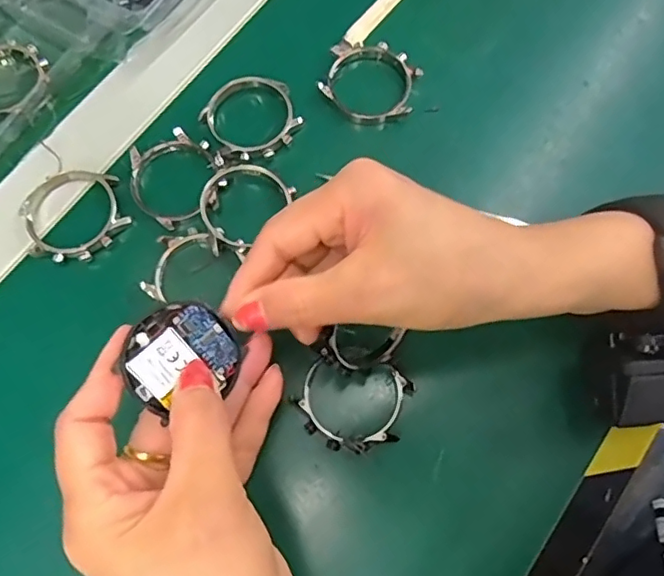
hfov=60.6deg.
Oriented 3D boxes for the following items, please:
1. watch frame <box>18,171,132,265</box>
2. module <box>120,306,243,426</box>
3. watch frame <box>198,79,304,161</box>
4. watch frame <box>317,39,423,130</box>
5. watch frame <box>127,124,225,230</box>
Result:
[{"bbox_3d":[-0.133,-0.037,0.293,0.051,0.008,0.050,-22,74,-7],"label":"watch frame"},{"bbox_3d":[-0.057,0.024,0.216,0.041,0.009,0.033,-26,97,-22],"label":"module"},{"bbox_3d":[-0.043,-0.093,0.308,0.050,0.012,0.046,-33,80,-7],"label":"watch frame"},{"bbox_3d":[0.021,-0.115,0.315,0.052,0.009,0.051,19,74,6],"label":"watch frame"},{"bbox_3d":[-0.081,-0.059,0.300,0.049,0.006,0.052,-28,75,-8],"label":"watch frame"}]

